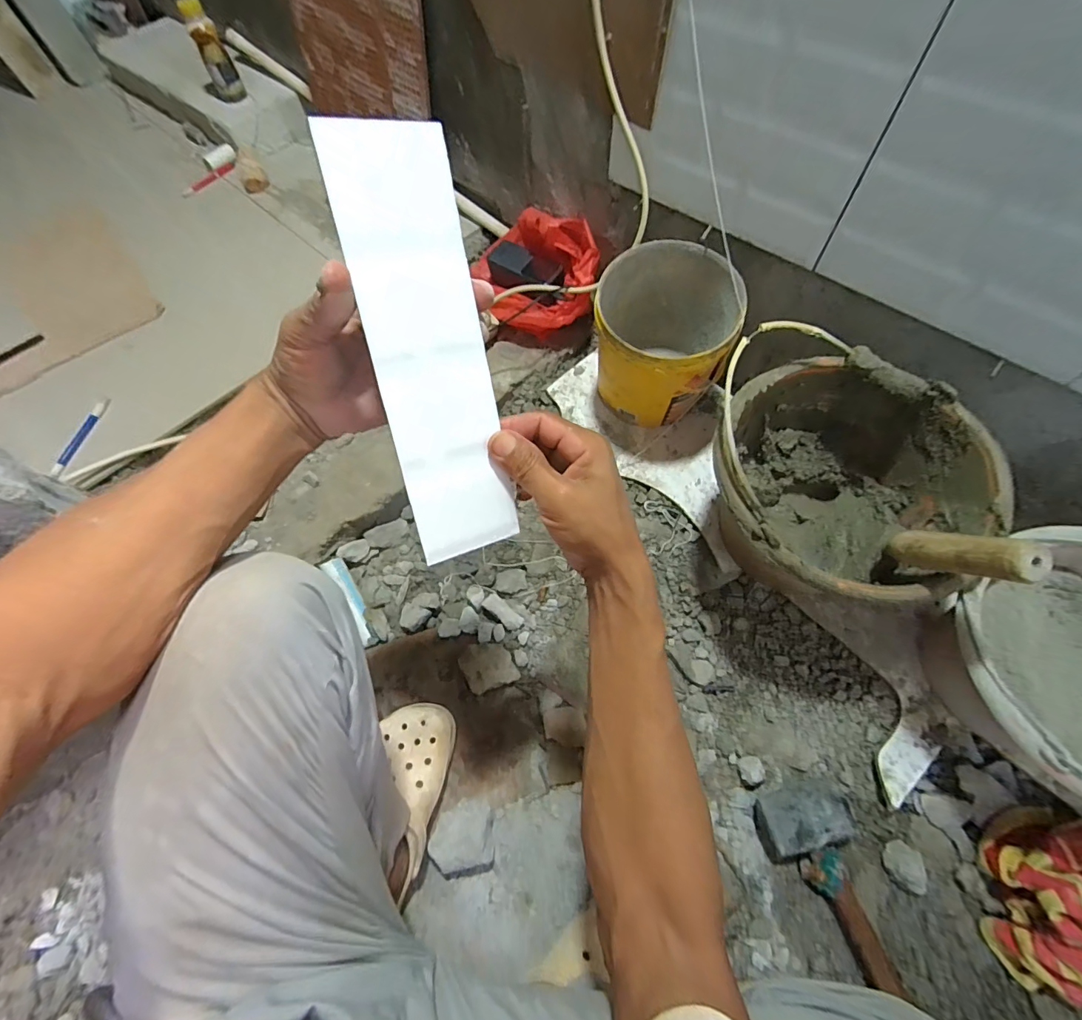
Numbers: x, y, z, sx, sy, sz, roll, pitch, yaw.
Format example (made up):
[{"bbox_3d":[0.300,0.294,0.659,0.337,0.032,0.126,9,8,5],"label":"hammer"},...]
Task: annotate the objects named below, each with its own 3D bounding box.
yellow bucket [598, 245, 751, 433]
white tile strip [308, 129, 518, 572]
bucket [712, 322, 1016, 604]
[{"bbox_3d":[0.172,-0.241,0.681,0.174,0.197,0.203,8,65,7],"label":"yellow bucket"},{"bbox_3d":[-0.065,-0.089,0.288,0.070,0.243,0.005,-18,22,-24],"label":"white tile strip"},{"bbox_3d":[0.324,-0.010,0.569,0.282,0.238,0.271,20,67,12],"label":"bucket"}]

